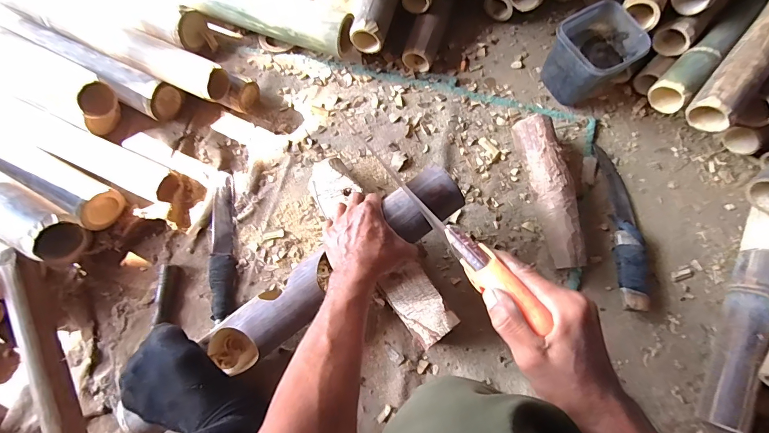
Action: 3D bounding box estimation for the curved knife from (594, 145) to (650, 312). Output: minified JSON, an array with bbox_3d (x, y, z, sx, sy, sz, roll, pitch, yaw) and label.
[{"bbox_3d":[0.397,0.009,0.604,0.050,0.035,0.283,2,75,2],"label":"curved knife"}]

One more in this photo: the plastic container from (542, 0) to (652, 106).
[{"bbox_3d":[0.345,-0.267,0.634,0.115,0.126,0.113,-30,76,-7],"label":"plastic container"}]

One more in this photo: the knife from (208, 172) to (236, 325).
[{"bbox_3d":[-0.275,0.046,0.619,0.038,0.023,0.248,-8,75,-1],"label":"knife"}]

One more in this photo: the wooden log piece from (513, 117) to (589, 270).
[{"bbox_3d":[0.272,-0.041,0.608,0.062,0.066,0.253,-12,75,-2],"label":"wooden log piece"}]

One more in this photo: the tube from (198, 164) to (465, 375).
[{"bbox_3d":[-0.076,0.082,0.522,0.429,0.065,0.075,-36,77,2],"label":"tube"}]

